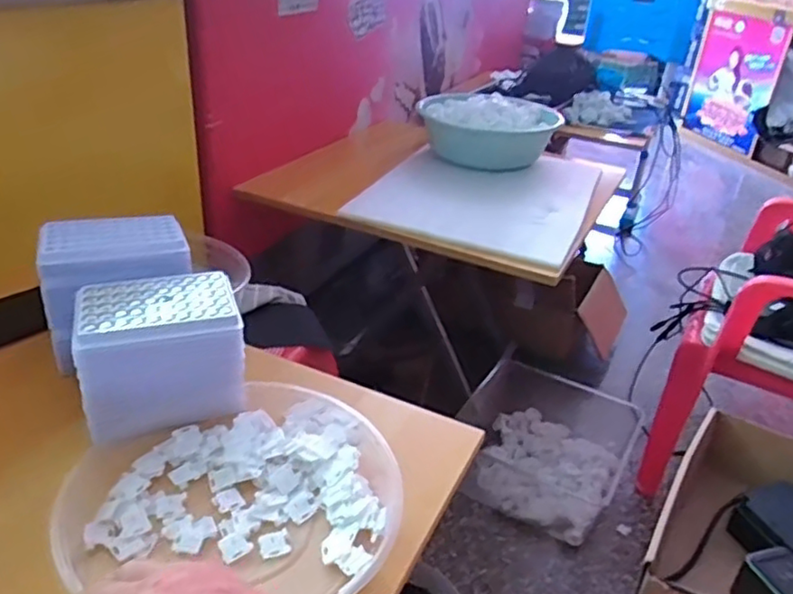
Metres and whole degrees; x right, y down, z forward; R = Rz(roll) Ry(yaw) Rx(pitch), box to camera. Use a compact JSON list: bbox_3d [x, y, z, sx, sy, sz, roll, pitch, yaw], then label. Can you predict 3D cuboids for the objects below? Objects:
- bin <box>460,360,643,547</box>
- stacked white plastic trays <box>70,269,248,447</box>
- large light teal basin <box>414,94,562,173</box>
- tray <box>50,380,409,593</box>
[{"bbox_3d":[0.302,0.293,1.350,0.322,0.141,0.346,21,33,25],"label":"bin"},{"bbox_3d":[-0.219,0.050,0.601,0.140,0.098,0.111,-9,33,-23],"label":"stacked white plastic trays"},{"bbox_3d":[0.188,-0.346,1.397,0.310,0.120,0.279,9,30,7],"label":"large light teal basin"},{"bbox_3d":[-0.131,0.158,0.525,0.252,0.038,0.235,4,30,-2],"label":"tray"}]

